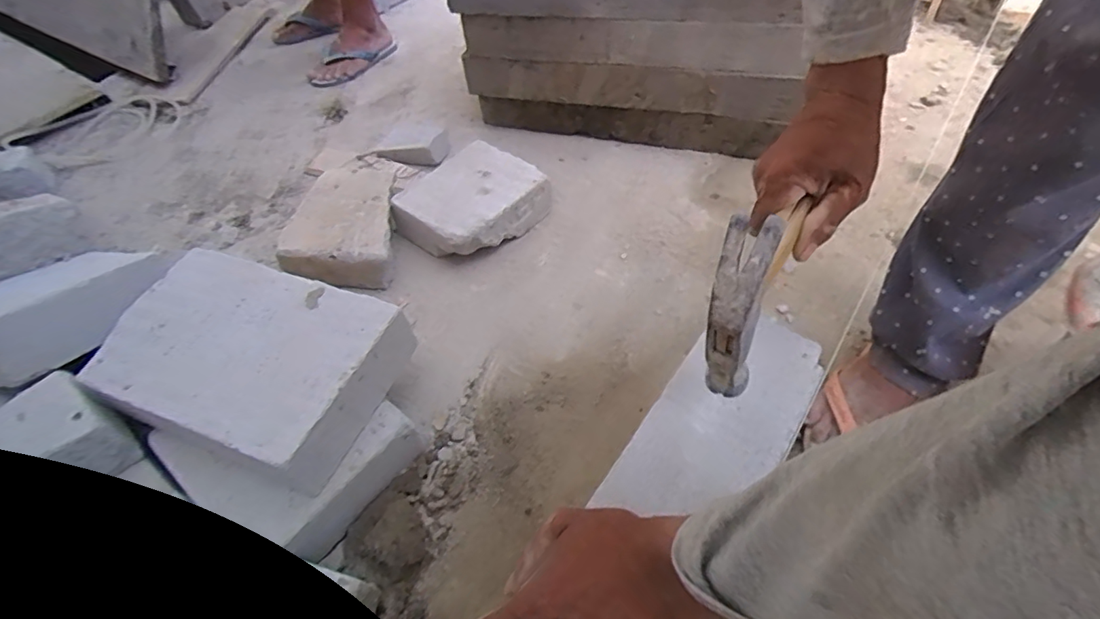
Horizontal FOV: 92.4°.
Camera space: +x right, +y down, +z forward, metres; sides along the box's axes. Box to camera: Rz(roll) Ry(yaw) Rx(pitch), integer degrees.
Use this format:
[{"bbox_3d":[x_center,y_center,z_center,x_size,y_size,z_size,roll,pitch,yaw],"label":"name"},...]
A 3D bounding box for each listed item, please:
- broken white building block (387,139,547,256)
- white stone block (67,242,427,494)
[{"bbox_3d":[-0.124,-0.168,0.846,0.172,0.077,0.207,31,60,27],"label":"broken white building block"},{"bbox_3d":[-0.337,0.049,0.591,0.319,0.070,0.203,14,54,16],"label":"white stone block"}]

